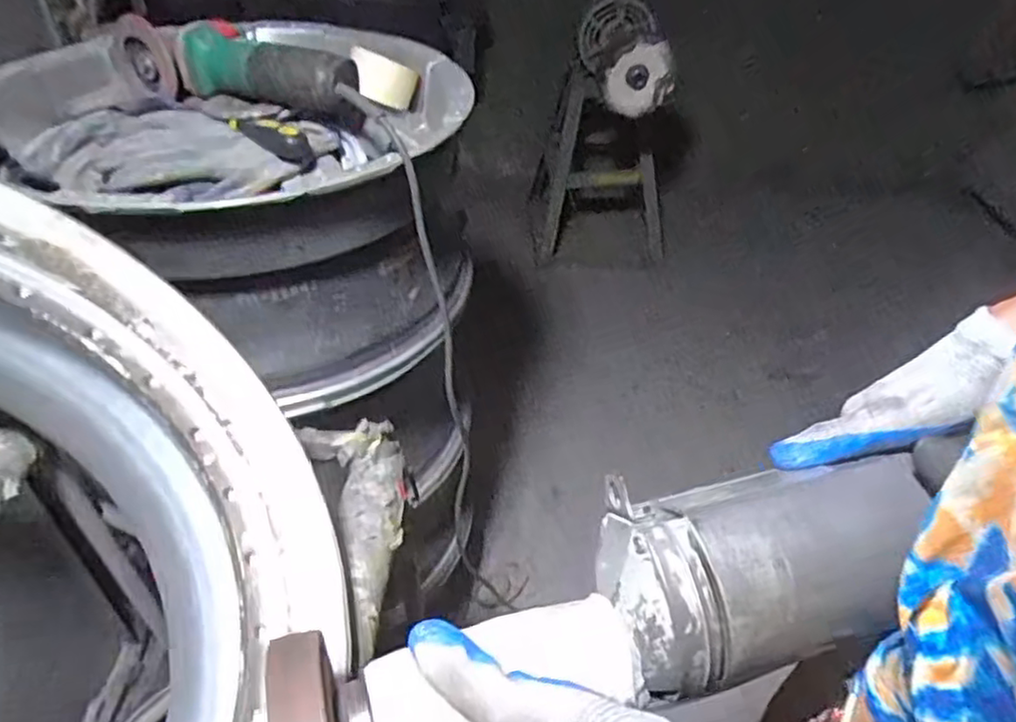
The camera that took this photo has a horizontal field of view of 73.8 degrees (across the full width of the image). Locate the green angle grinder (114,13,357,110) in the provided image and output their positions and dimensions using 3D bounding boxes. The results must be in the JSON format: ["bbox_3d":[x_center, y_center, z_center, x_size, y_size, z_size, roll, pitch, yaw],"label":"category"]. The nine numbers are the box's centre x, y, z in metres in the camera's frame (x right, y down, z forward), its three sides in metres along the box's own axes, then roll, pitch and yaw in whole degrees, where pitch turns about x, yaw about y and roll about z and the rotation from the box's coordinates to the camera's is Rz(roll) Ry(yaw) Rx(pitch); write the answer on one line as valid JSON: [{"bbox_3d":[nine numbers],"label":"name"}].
[{"bbox_3d":[-0.285,-0.308,0.703,0.289,0.065,0.086,22,44,21],"label":"green angle grinder"}]

